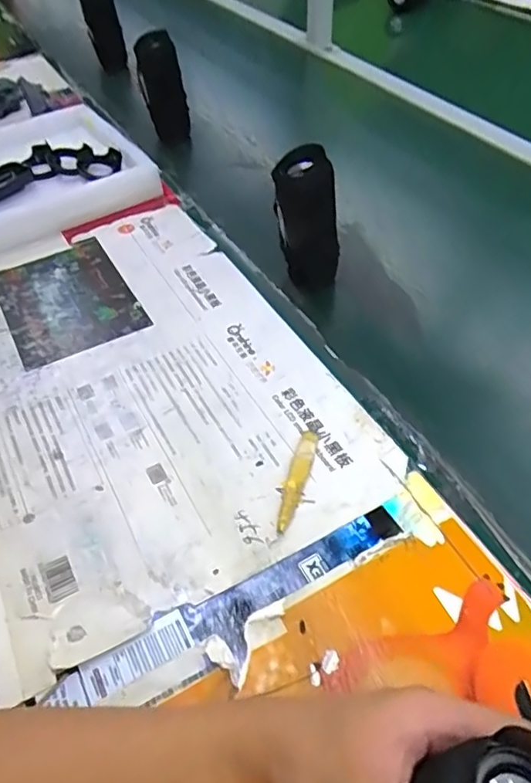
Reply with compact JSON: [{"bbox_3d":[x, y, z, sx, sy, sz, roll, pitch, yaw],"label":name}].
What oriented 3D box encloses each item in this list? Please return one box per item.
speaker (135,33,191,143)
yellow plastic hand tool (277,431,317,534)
[{"bbox_3d":[-0.168,-0.492,0.964,0.072,0.172,0.066,-15,48,-10],"label":"speaker"},{"bbox_3d":[0.027,0.076,0.504,0.018,0.009,0.105,13,48,14],"label":"yellow plastic hand tool"}]

